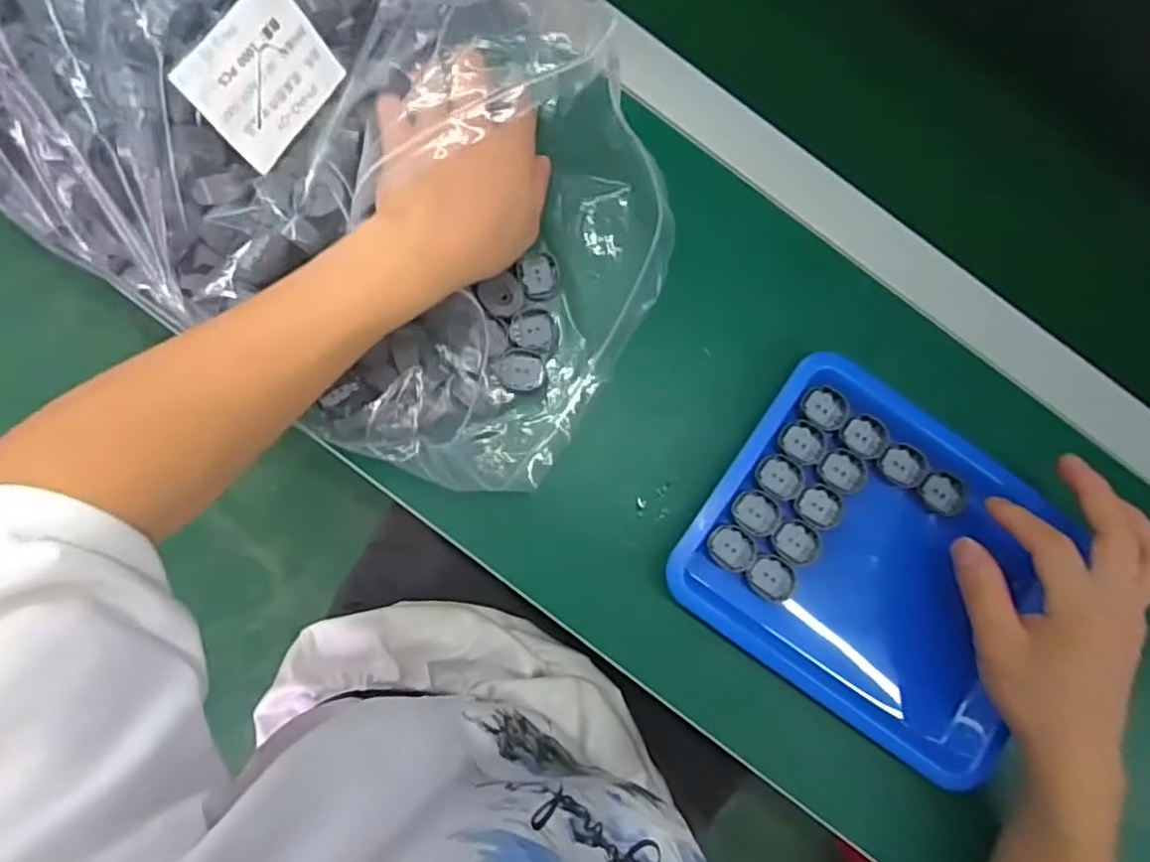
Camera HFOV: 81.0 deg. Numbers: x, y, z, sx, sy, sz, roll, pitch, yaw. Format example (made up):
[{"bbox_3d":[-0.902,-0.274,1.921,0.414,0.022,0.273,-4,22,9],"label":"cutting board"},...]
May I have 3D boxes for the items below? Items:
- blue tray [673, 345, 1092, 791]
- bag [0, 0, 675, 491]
[{"bbox_3d":[0.178,0.077,0.395,0.204,0.042,0.171,36,83,0],"label":"blue tray"},{"bbox_3d":[-0.132,-0.179,0.365,0.402,0.112,0.294,32,83,-1],"label":"bag"}]

